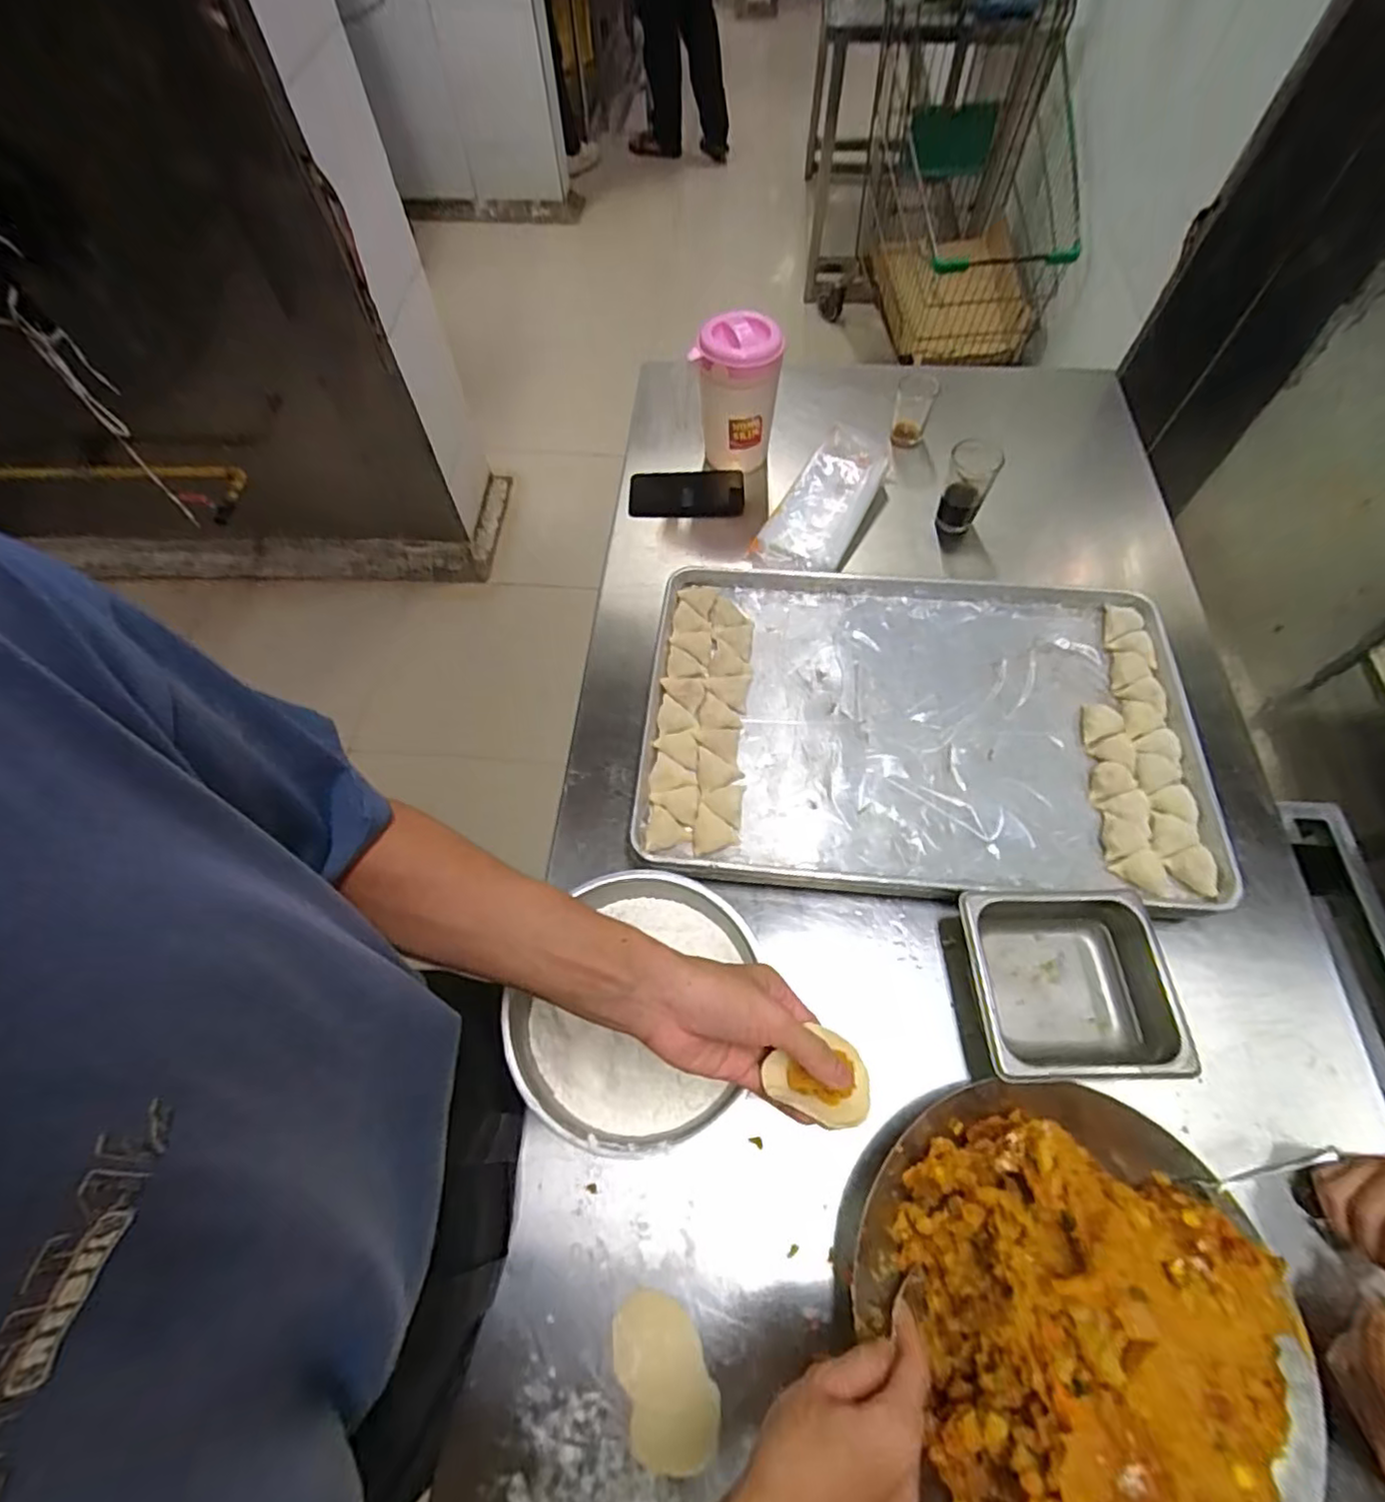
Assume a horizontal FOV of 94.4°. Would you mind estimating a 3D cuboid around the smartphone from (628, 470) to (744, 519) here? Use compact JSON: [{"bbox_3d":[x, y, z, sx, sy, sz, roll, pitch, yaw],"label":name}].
[{"bbox_3d":[-0.008,-0.387,0.972,0.173,0.015,0.071,-2,88,-6],"label":"smartphone"}]

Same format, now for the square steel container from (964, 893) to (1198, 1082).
[{"bbox_3d":[0.339,0.213,0.588,0.170,0.067,0.153,-2,62,0],"label":"square steel container"}]

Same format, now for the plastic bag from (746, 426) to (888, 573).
[{"bbox_3d":[0.188,-0.348,0.916,0.121,0.047,0.279,26,65,14],"label":"plastic bag"}]

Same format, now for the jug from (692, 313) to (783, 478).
[{"bbox_3d":[0.059,-0.505,0.909,0.115,0.173,0.099,3,62,3],"label":"jug"}]

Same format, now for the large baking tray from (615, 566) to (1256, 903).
[{"bbox_3d":[0.250,-0.036,0.730,0.602,0.042,0.402,4,62,3],"label":"large baking tray"}]

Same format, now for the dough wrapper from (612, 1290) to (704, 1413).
[{"bbox_3d":[-0.029,0.468,0.499,0.073,0.009,0.063,33,67,17],"label":"dough wrapper"}]

